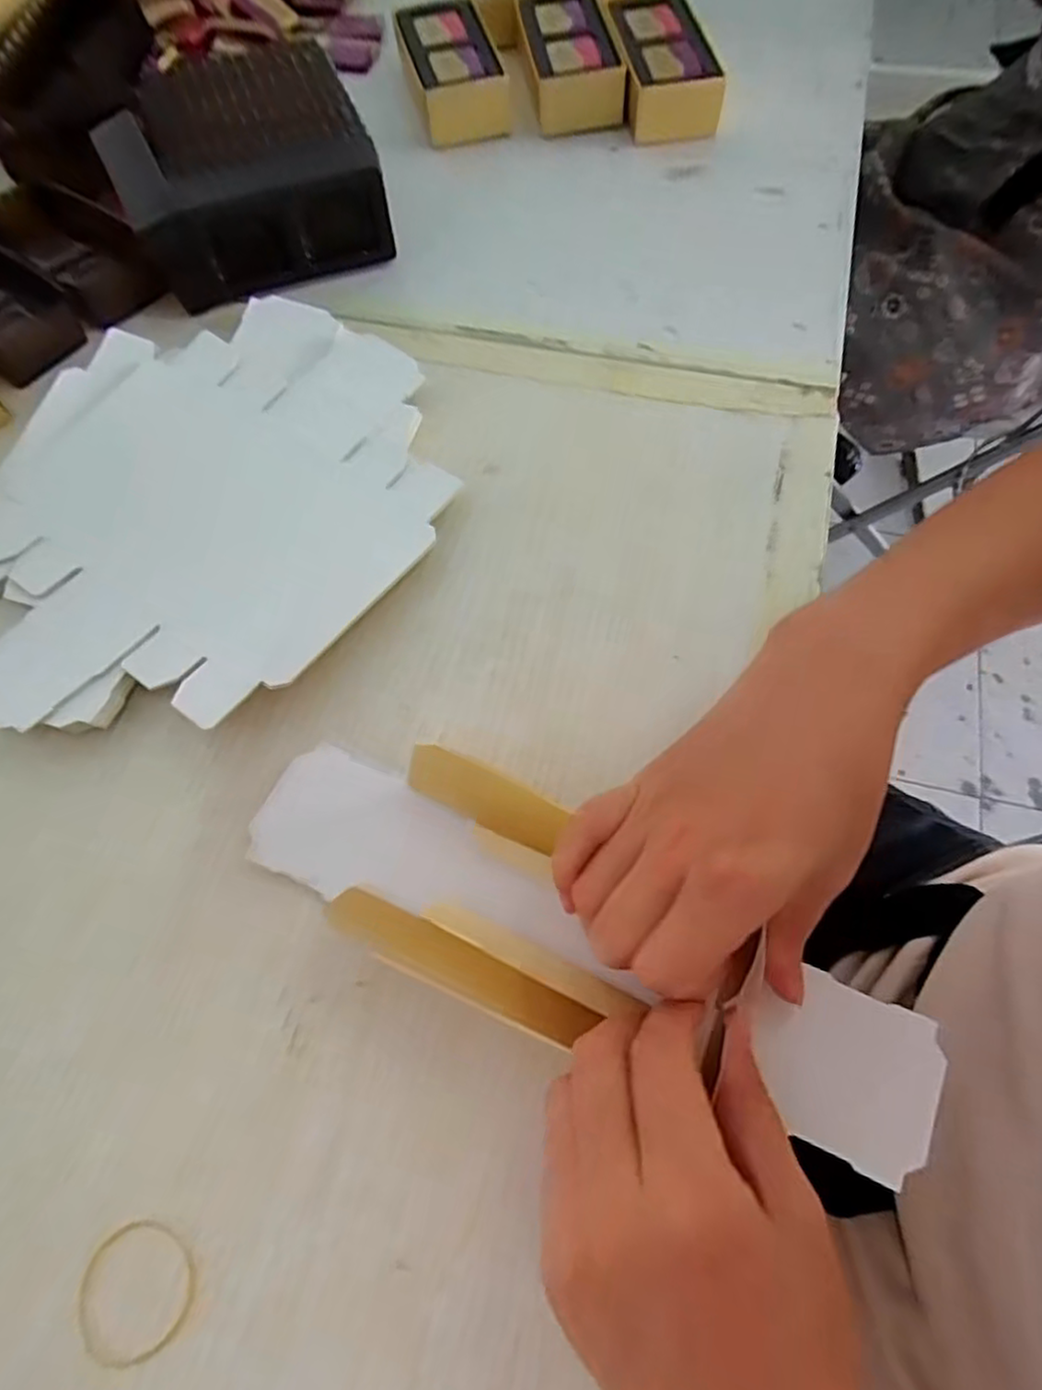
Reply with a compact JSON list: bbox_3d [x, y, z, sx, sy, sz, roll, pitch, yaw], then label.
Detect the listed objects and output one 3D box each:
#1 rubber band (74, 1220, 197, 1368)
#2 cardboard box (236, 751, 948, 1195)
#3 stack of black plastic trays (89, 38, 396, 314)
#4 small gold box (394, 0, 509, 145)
[{"bbox_3d":[-0.119,0.184,0.209,0.036,0.004,0.035,22,69,10],"label":"rubber band"},{"bbox_3d":[0.018,0.081,0.237,0.248,0.026,0.071,23,69,10],"label":"cardboard box"},{"bbox_3d":[-0.159,-0.305,0.392,0.133,0.048,0.144,-20,68,-8],"label":"stack of black plastic trays"},{"bbox_3d":[-0.048,-0.425,0.461,0.059,0.031,0.124,-11,67,-4],"label":"small gold box"}]

